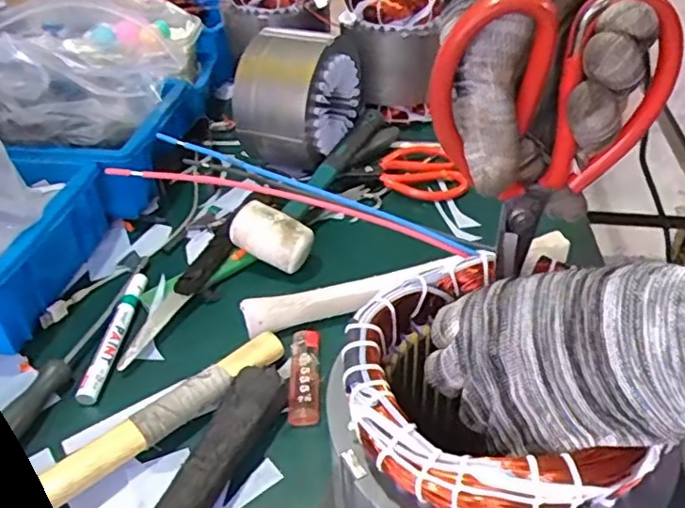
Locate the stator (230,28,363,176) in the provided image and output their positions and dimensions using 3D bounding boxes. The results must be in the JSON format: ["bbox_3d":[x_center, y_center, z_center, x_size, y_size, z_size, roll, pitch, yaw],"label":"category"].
[{"bbox_3d":[-0.050,-0.184,0.722,0.107,0.140,0.148,11,40,19],"label":"stator"}]

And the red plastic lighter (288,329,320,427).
[{"bbox_3d":[-0.030,0.094,0.484,0.023,0.010,0.088,-4,40,2],"label":"red plastic lighter"}]

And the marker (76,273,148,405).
[{"bbox_3d":[-0.194,0.068,0.526,0.018,0.016,0.140,-2,37,3],"label":"marker"}]

